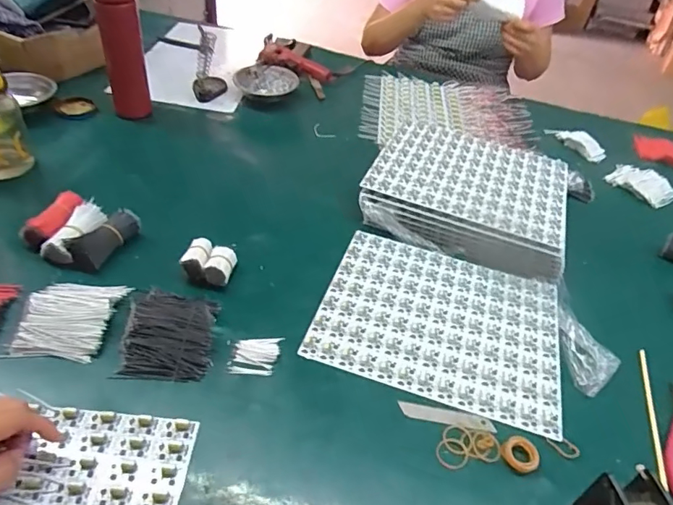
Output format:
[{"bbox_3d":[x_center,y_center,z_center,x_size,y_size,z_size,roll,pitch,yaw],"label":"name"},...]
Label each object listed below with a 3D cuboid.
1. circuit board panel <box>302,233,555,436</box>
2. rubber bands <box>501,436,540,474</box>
[{"bbox_3d":[0.131,0.084,0.626,0.290,0.009,0.242,15,43,8],"label":"circuit board panel"},{"bbox_3d":[0.183,0.202,0.496,0.034,0.009,0.036,4,43,-4],"label":"rubber bands"}]

